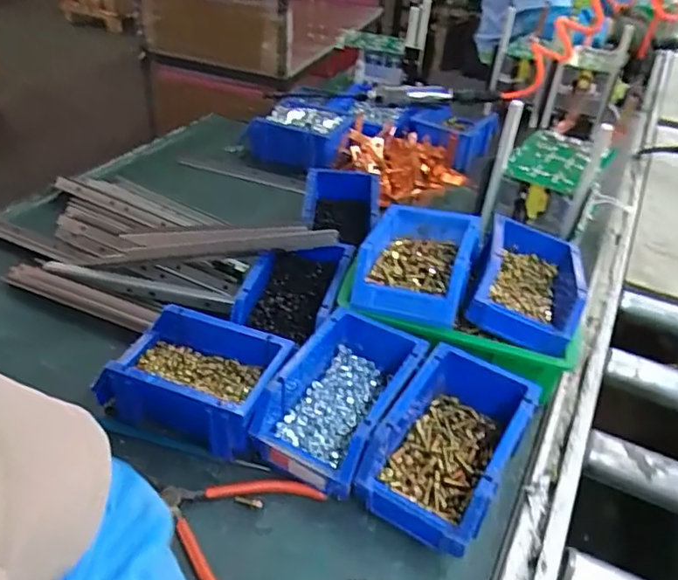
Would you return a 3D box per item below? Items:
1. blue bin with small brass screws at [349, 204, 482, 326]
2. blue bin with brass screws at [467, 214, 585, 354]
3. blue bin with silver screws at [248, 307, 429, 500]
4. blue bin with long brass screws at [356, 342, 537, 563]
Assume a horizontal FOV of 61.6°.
[{"bbox_3d":[0.083,-0.036,0.608,0.113,0.046,0.157,14,39,13],"label":"blue bin with small brass screws"},{"bbox_3d":[0.203,-0.017,0.602,0.107,0.065,0.172,17,40,16],"label":"blue bin with brass screws"},{"bbox_3d":[0.003,0.100,0.533,0.103,0.071,0.166,21,42,21],"label":"blue bin with silver screws"},{"bbox_3d":[0.097,0.134,0.496,0.099,0.073,0.156,23,42,23],"label":"blue bin with long brass screws"}]

